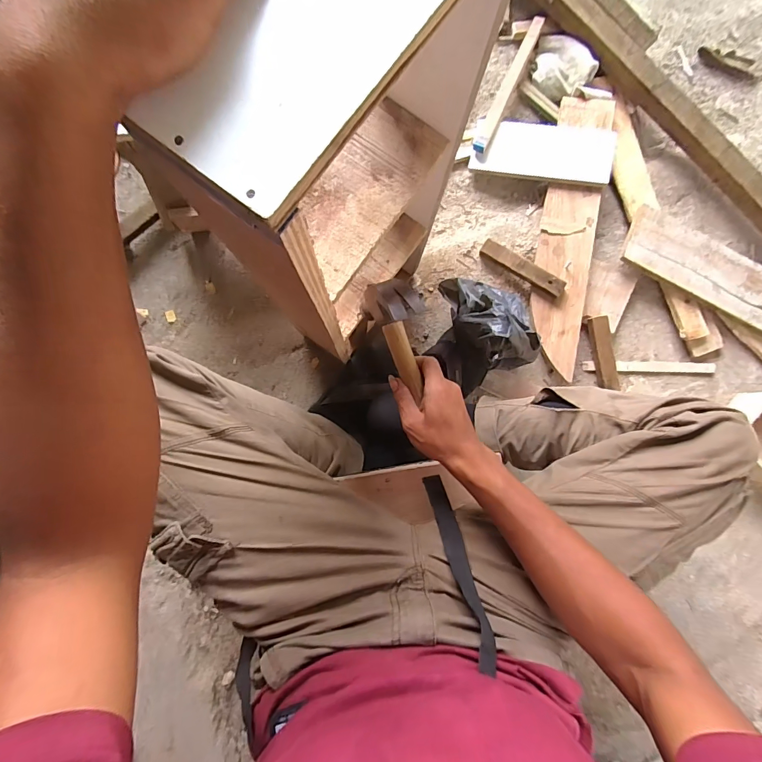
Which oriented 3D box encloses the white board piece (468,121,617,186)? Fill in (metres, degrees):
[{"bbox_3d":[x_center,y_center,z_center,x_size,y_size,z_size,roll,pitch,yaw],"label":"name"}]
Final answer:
[{"bbox_3d":[0.318,-0.457,0.779,0.257,0.021,0.122,12,83,8],"label":"white board piece"}]

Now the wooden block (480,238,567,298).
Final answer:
[{"bbox_3d":[0.273,-0.218,0.763,0.173,0.019,0.034,35,85,13],"label":"wooden block"}]

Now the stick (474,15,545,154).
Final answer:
[{"bbox_3d":[0.256,-0.589,0.789,0.032,0.029,0.303,26,86,-1],"label":"stick"}]

